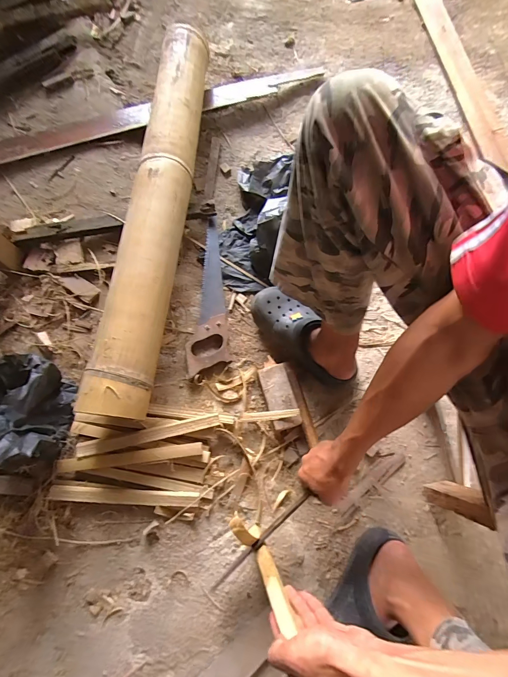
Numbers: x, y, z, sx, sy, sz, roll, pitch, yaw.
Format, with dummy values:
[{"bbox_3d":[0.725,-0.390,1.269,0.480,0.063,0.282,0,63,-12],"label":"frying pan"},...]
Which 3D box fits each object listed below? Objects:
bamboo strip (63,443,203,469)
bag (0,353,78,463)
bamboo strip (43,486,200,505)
[{"bbox_3d":[-0.234,0.224,0.610,0.272,0.010,0.026,-7,73,-1],"label":"bamboo strip"},{"bbox_3d":[-0.411,0.127,0.544,0.127,0.214,0.200,-12,73,-3],"label":"bag"},{"bbox_3d":[-0.243,0.293,0.604,0.270,0.006,0.025,3,63,1],"label":"bamboo strip"}]

